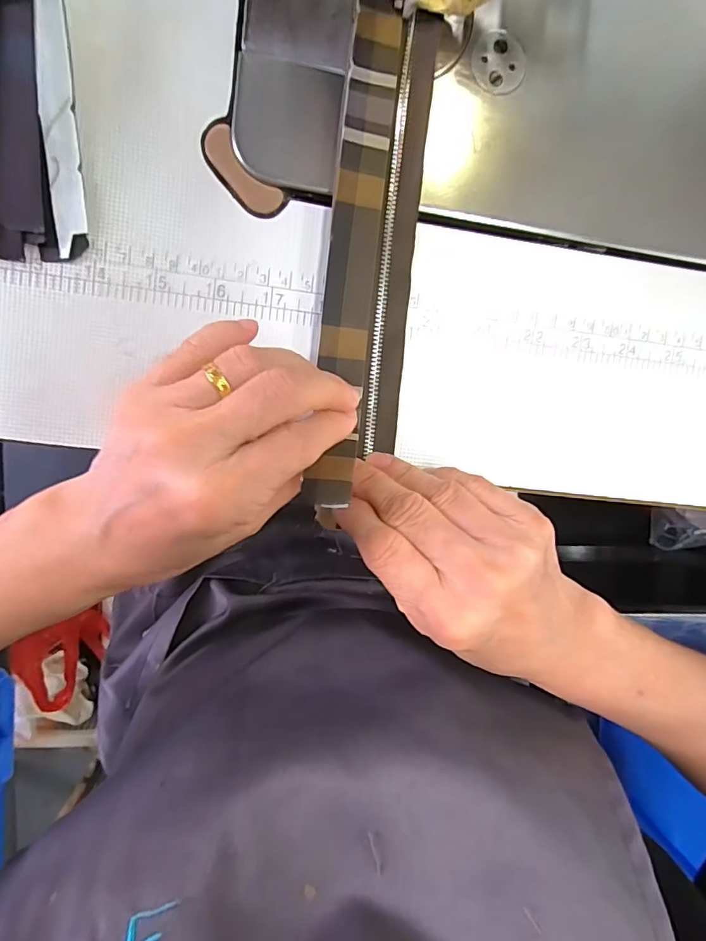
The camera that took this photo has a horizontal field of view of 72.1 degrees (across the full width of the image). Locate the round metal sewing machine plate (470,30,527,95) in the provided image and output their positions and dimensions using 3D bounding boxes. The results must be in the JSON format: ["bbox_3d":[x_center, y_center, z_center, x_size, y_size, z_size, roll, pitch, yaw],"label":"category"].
[{"bbox_3d":[0.068,-0.191,0.225,0.026,0.005,0.027,-1,95,-7],"label":"round metal sewing machine plate"}]

